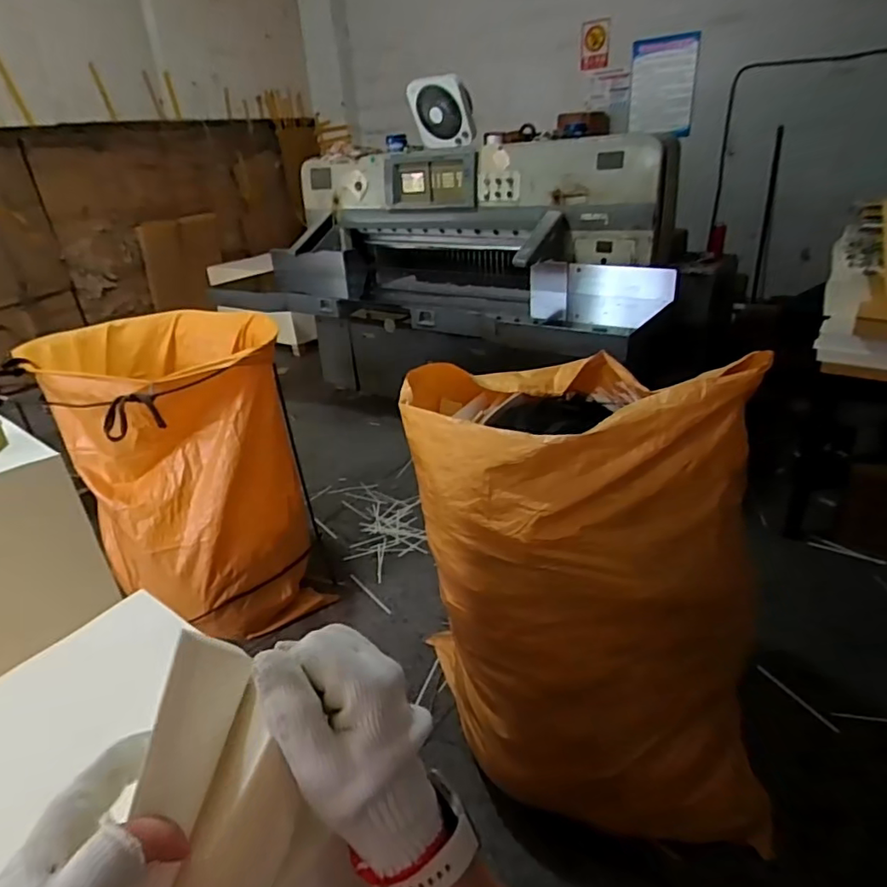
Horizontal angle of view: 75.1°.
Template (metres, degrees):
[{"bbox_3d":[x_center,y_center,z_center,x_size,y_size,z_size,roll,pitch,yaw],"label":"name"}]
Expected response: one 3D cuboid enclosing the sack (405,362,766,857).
[{"bbox_3d":[0.311,0.279,1.510,0.688,1.016,0.839,-5,27,-2],"label":"sack"}]

